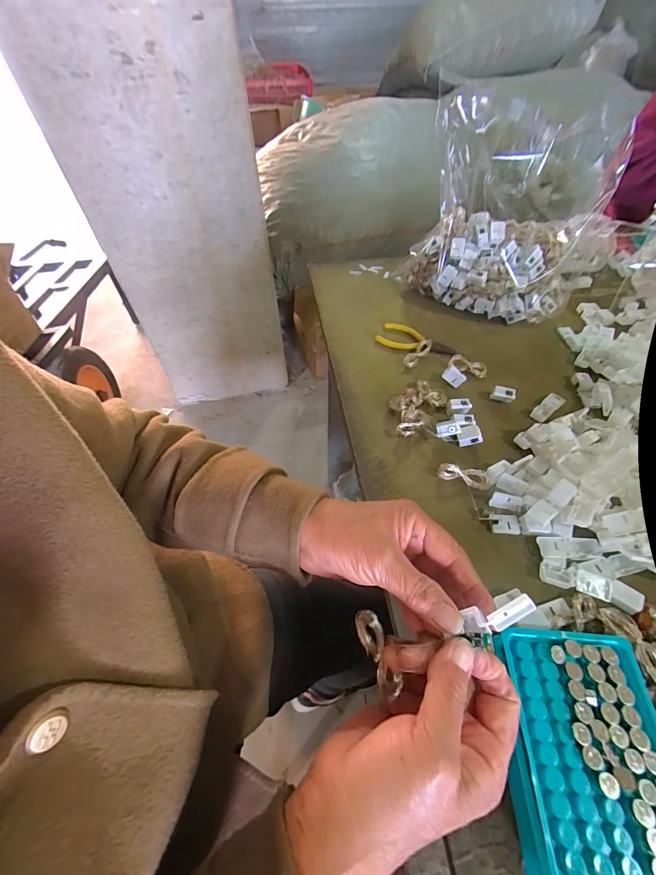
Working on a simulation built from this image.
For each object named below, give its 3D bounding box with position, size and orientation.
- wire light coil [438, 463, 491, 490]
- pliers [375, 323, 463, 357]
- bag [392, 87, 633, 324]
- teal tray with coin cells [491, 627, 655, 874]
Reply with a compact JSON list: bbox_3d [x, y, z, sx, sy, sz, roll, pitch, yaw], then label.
[{"bbox_3d":[0.148,0.041,0.369,0.054,0.019,0.017,4,54,8],"label":"wire light coil"},{"bbox_3d":[0.137,-0.146,0.511,0.123,0.008,0.054,20,58,19],"label":"pliers"},{"bbox_3d":[0.256,-0.316,0.501,0.261,0.219,0.174,31,61,23],"label":"bag"},{"bbox_3d":[0.171,0.209,0.232,0.098,0.034,0.131,0,53,5],"label":"teal tray with coin cells"}]

